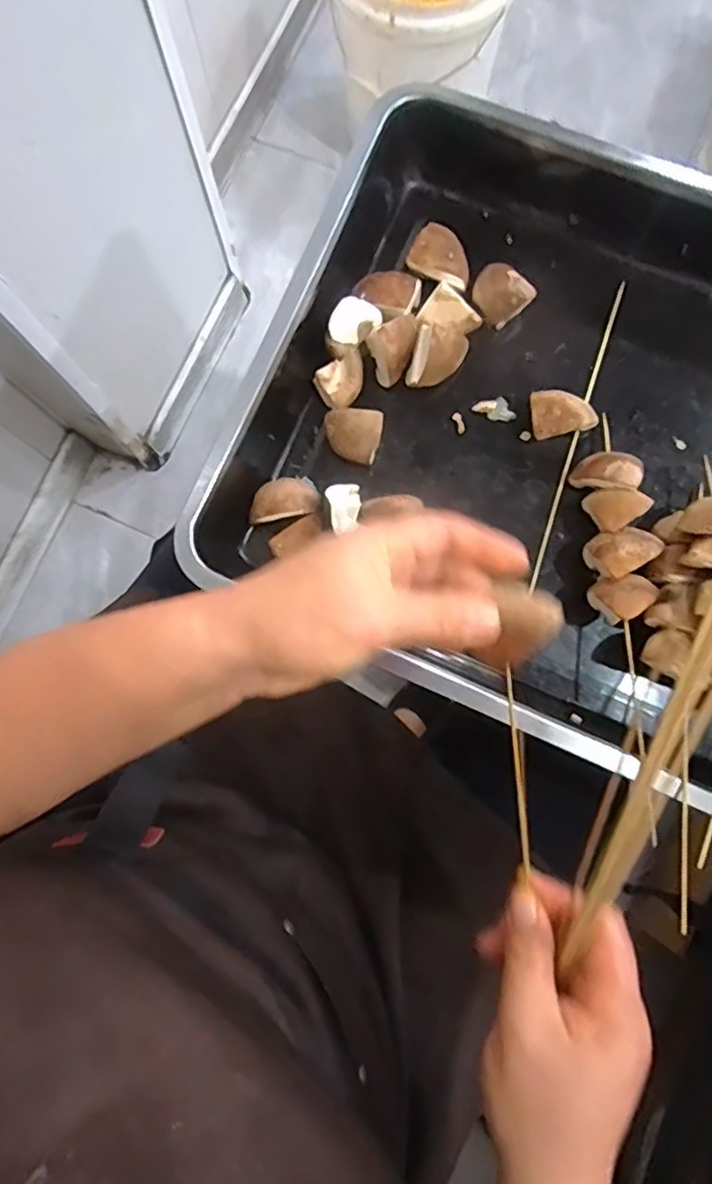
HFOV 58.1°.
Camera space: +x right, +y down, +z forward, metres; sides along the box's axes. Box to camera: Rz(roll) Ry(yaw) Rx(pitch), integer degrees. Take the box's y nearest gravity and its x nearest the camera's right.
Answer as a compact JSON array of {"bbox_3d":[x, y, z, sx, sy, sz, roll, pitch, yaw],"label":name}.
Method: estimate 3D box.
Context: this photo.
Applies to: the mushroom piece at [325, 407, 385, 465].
[{"bbox_3d":[-0.002,-0.114,0.468,0.041,0.020,0.034,8,80,2],"label":"mushroom piece"}]

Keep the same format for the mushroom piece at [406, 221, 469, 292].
[{"bbox_3d":[0.067,-0.253,0.482,0.047,0.018,0.045,0,80,1],"label":"mushroom piece"}]

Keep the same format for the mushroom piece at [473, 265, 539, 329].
[{"bbox_3d":[0.107,-0.223,0.482,0.035,0.023,0.042,-33,81,-5],"label":"mushroom piece"}]

